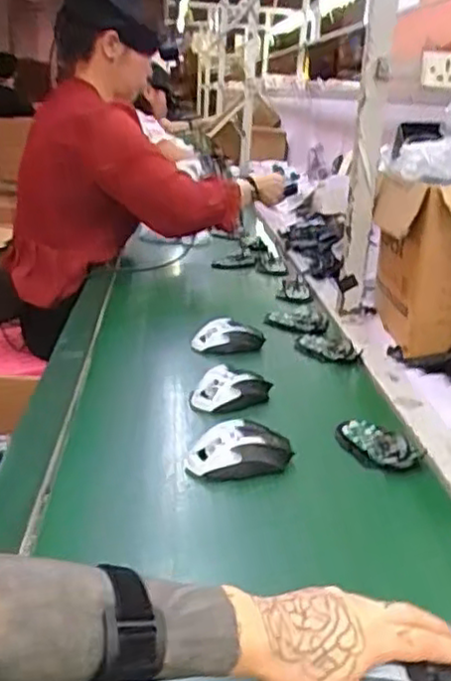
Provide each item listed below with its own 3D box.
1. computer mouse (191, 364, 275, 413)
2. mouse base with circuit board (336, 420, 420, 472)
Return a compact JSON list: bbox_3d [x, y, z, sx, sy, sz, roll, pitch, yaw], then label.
[{"bbox_3d":[0.010,0.064,0.897,0.106,0.051,0.061,1,19,-4],"label":"computer mouse"},{"bbox_3d":[0.169,0.119,0.799,0.055,0.027,0.108,-19,24,-16],"label":"mouse base with circuit board"}]

